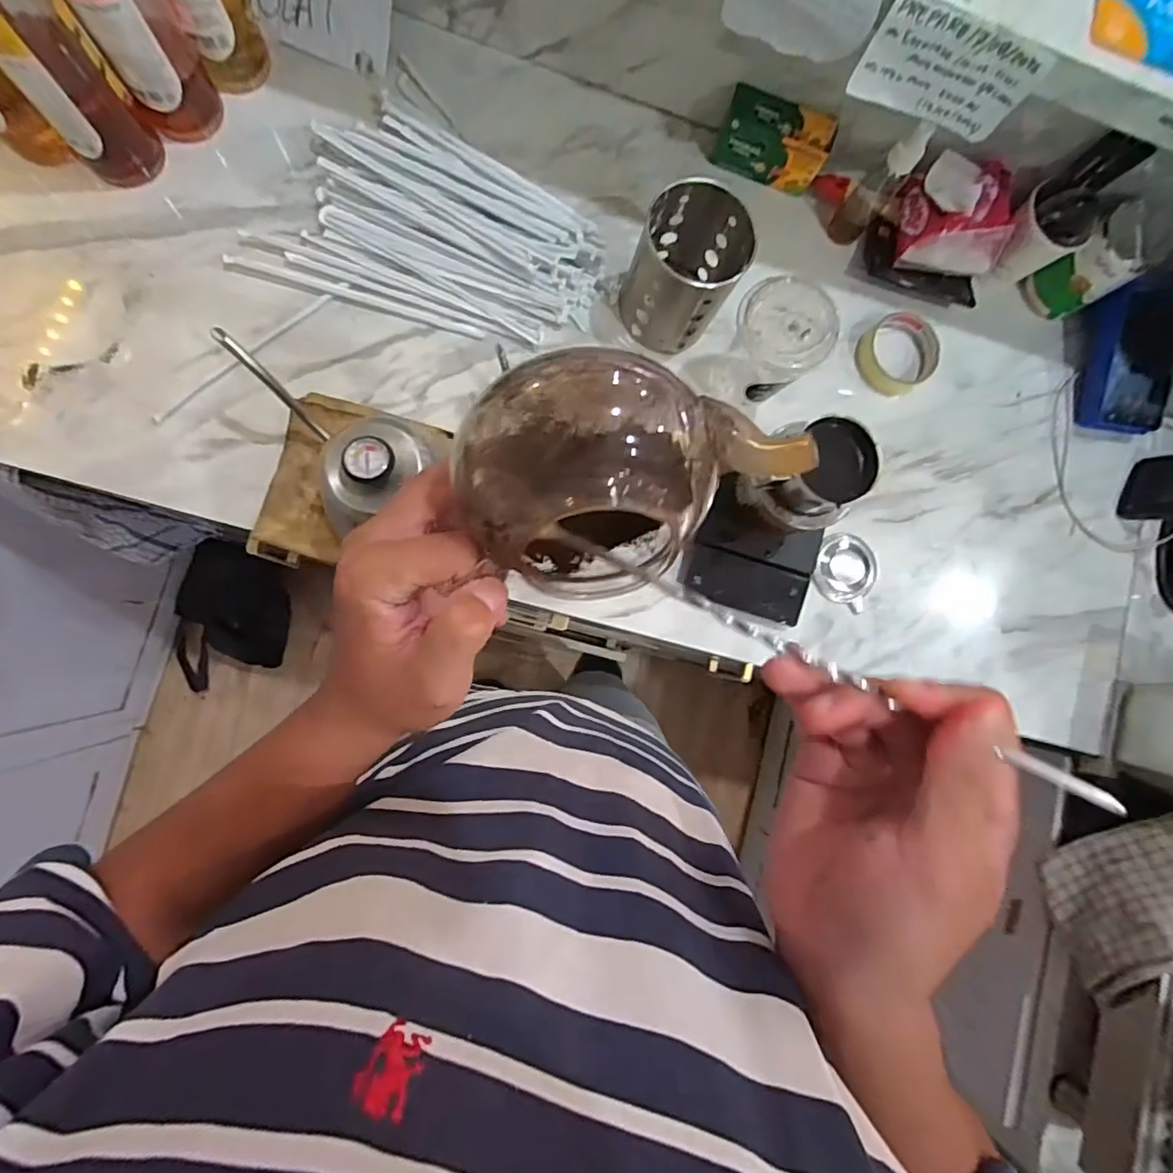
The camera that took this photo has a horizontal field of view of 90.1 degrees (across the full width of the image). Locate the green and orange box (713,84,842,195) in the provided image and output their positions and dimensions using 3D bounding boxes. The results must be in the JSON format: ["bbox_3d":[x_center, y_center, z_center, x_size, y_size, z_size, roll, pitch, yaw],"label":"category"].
[{"bbox_3d":[0.199,-0.477,0.631,0.114,0.063,0.047,14,85,-7],"label":"green and orange box"}]

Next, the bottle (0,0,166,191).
[{"bbox_3d":[-0.437,-0.433,0.437,0.073,0.262,0.079,-40,92,-8],"label":"bottle"}]

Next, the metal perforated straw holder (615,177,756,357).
[{"bbox_3d":[0.093,-0.306,0.577,0.092,0.114,0.104,23,84,-6],"label":"metal perforated straw holder"}]

